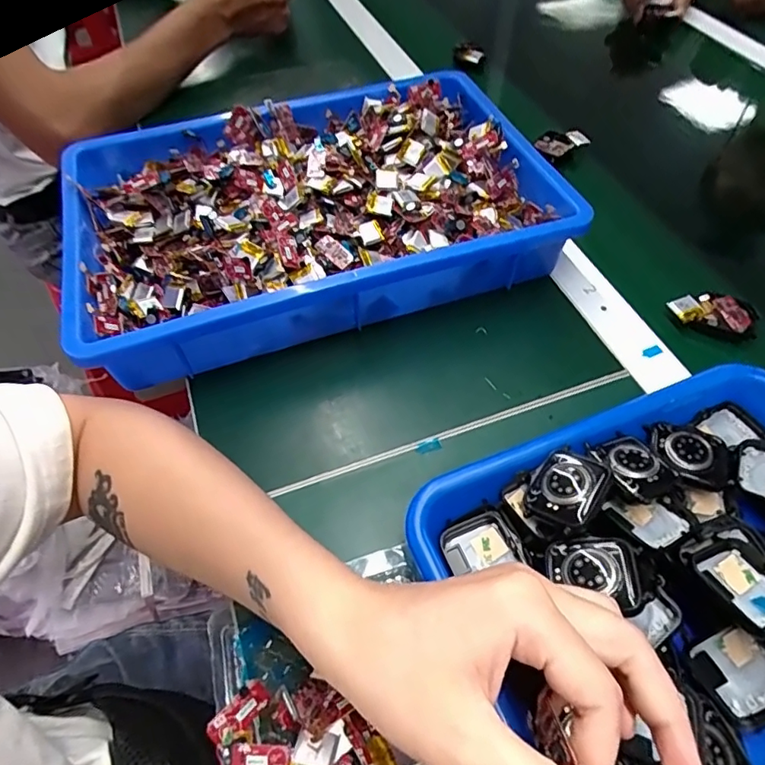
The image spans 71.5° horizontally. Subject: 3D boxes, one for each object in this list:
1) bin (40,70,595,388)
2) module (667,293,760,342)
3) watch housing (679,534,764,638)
[{"bbox_3d":[-0.061,-0.147,0.440,0.368,0.065,0.259,-16,56,-11],"label":"bin"},{"bbox_3d":[0.251,-0.052,0.405,0.065,0.015,0.032,11,55,8],"label":"module"},{"bbox_3d":[0.167,0.090,0.244,0.034,0.011,0.045,-19,57,-13],"label":"watch housing"}]

